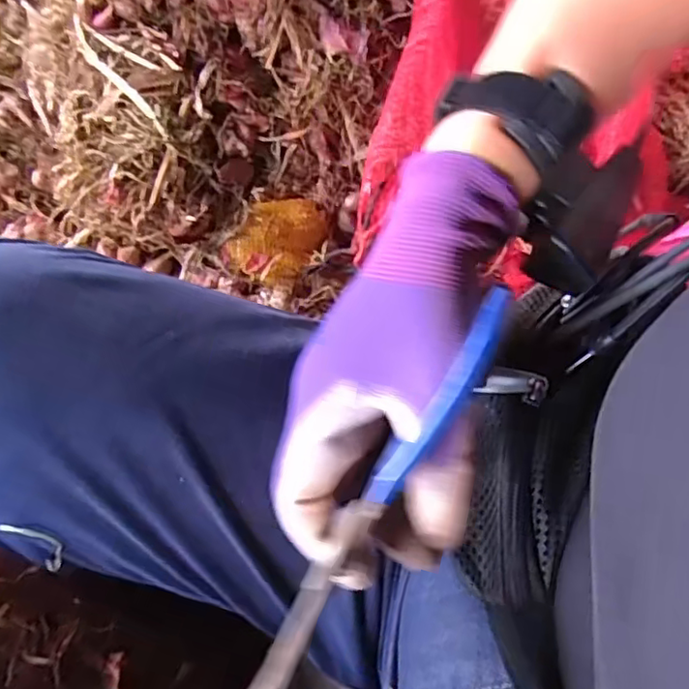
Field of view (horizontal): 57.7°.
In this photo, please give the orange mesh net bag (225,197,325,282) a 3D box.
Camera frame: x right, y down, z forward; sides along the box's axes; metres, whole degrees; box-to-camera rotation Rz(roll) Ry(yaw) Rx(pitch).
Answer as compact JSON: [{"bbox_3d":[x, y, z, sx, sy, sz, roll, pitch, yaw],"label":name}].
[{"bbox_3d":[-0.077,-0.126,0.740,0.082,0.052,0.110,37,70,13],"label":"orange mesh net bag"}]

